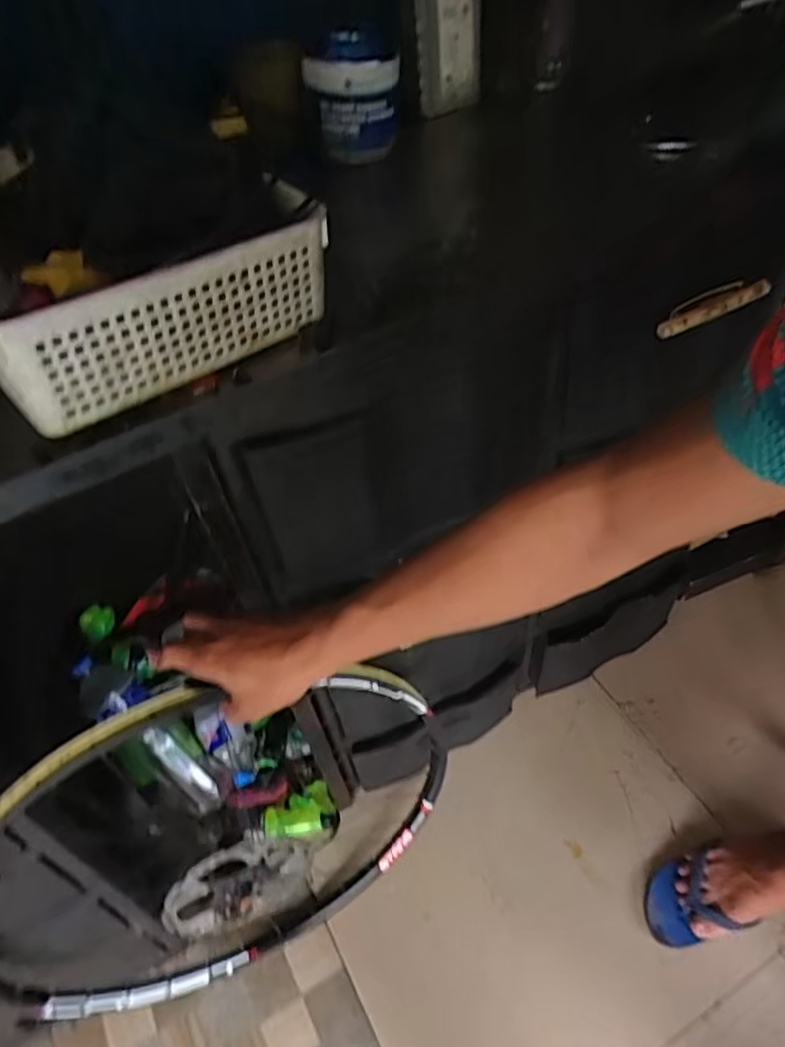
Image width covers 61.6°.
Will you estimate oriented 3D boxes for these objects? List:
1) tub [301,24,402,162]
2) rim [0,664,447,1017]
[{"bbox_3d":[-0.040,-0.470,0.725,0.098,0.105,0.114,-4,49,2],"label":"tub"},{"bbox_3d":[-0.201,0.396,0.790,0.581,0.583,0.115,-22,51,-13],"label":"rim"}]

